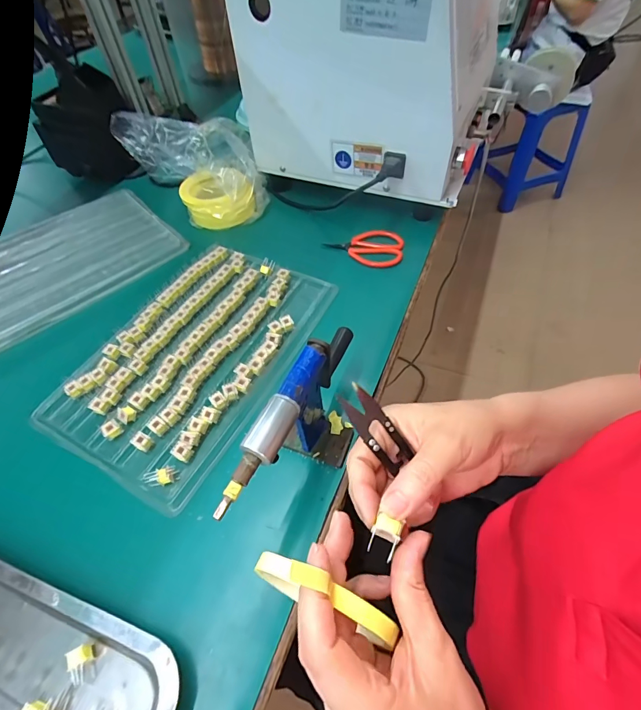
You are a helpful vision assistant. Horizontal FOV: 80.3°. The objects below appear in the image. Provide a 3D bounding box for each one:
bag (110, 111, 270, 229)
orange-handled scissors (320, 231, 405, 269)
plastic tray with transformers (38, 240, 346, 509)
[{"bbox_3d":[-0.193,-0.322,0.623,0.155,0.094,0.253,-38,60,-23],"label":"bag"},{"bbox_3d":[0.062,-0.157,0.555,0.115,0.019,0.066,14,55,13],"label":"orange-handled scissors"},{"bbox_3d":[-0.143,-0.008,0.448,0.205,0.018,0.322,22,57,18],"label":"plastic tray with transformers"}]

